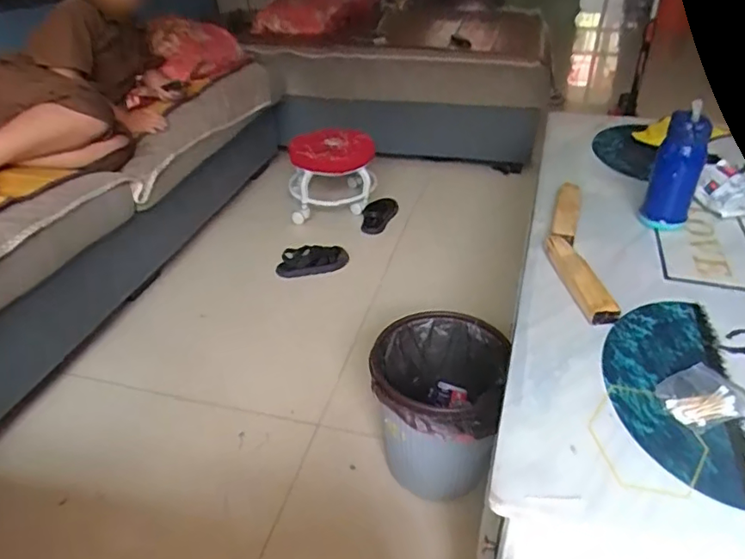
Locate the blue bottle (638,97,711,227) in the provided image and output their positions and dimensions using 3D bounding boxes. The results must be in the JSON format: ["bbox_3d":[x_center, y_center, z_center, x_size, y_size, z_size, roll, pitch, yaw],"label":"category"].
[{"bbox_3d":[0.537,-0.189,0.987,0.073,0.207,0.071,-19,39,-23],"label":"blue bottle"}]

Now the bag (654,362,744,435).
[{"bbox_3d":[0.407,0.145,0.673,0.108,0.020,0.083,-10,36,-12],"label":"bag"}]

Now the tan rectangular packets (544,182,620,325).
[{"bbox_3d":[0.346,-0.068,0.961,0.085,0.035,0.424,4,36,7],"label":"tan rectangular packets"}]

